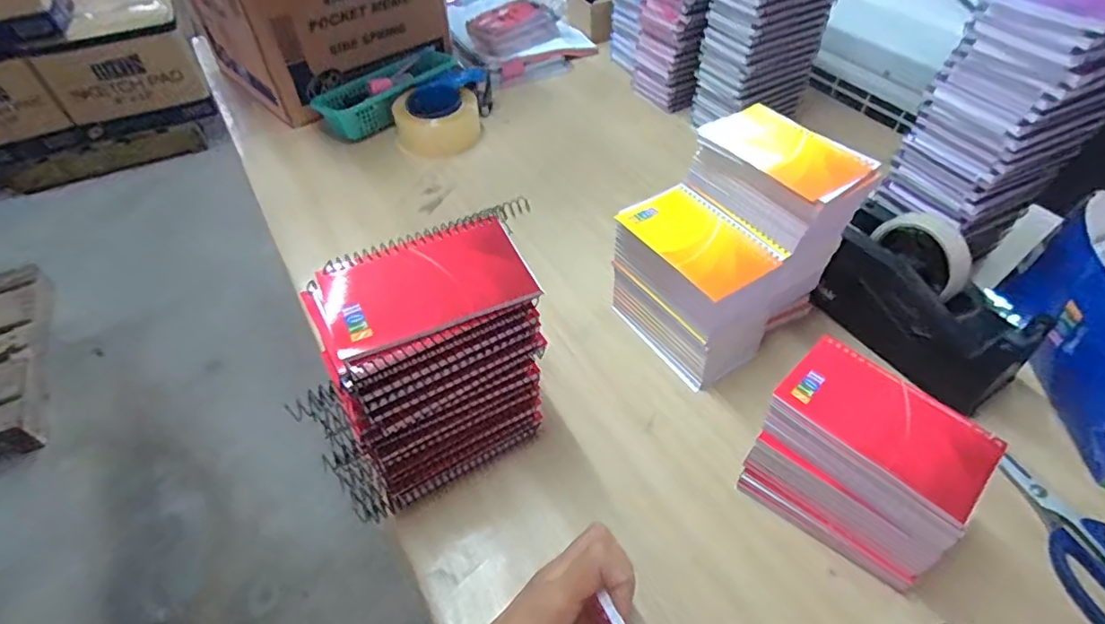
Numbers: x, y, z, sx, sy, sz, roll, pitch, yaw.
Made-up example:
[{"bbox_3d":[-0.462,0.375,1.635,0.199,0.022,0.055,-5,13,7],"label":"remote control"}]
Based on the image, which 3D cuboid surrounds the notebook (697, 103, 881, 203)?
[{"bbox_3d":[0.207,-0.143,0.489,0.085,0.015,0.137,-29,54,-22],"label":"notebook"}]

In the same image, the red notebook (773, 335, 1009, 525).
[{"bbox_3d":[0.226,0.071,0.374,0.068,0.010,0.127,-41,55,-19],"label":"red notebook"}]

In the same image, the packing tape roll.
[{"bbox_3d":[-0.163,-0.273,0.783,0.118,0.054,0.101,-17,50,-13],"label":"packing tape roll"}]

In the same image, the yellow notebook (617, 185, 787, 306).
[{"bbox_3d":[0.127,-0.066,0.486,0.084,0.005,0.129,-28,54,-21],"label":"yellow notebook"}]

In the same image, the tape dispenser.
[{"bbox_3d":[0.339,-0.011,0.501,0.088,0.096,0.172,-28,54,-21],"label":"tape dispenser"}]

